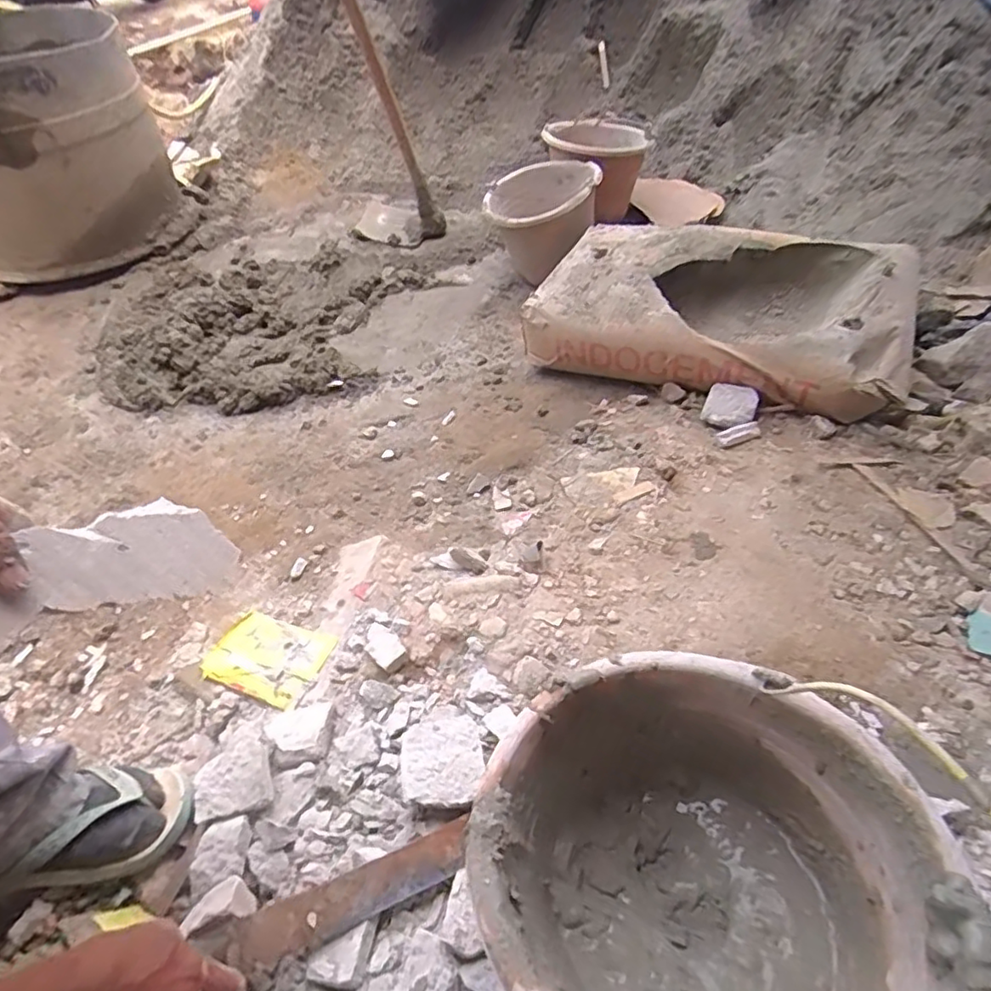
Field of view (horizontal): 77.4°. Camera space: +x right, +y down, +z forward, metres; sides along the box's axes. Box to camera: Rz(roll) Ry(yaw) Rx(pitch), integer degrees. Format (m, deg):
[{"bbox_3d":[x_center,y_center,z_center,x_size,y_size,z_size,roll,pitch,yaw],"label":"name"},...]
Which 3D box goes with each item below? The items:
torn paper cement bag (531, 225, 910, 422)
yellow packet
[{"bbox_3d":[0.388,-0.332,1.094,0.618,0.168,0.334,16,46,28],"label":"torn paper cement bag"},{"bbox_3d":[-0.283,0.205,0.770,0.155,0.021,0.098,12,46,20],"label":"yellow packet"}]

